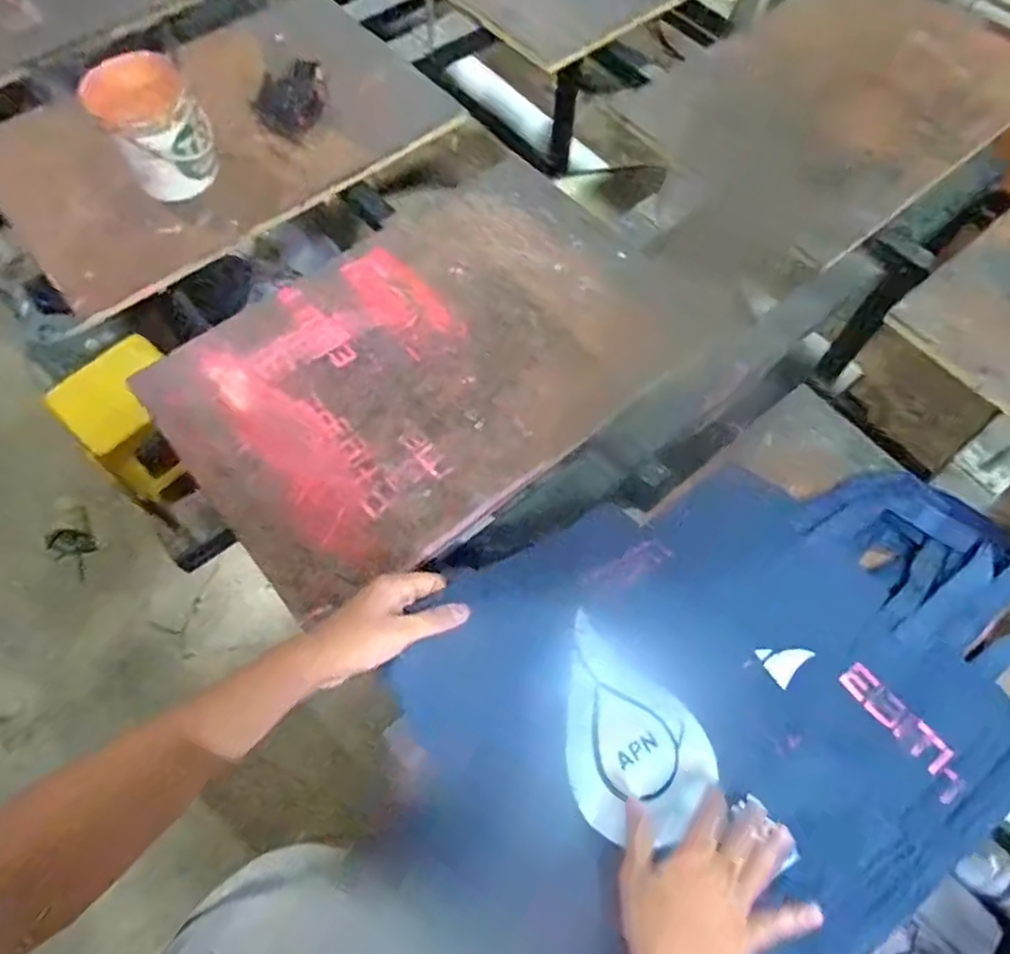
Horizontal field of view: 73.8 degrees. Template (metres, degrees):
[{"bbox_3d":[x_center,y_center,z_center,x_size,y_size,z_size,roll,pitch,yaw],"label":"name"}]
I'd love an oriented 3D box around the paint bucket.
[{"bbox_3d":[-0.449,-0.445,0.872,0.118,0.120,0.142,-32,69,-15],"label":"paint bucket"}]

